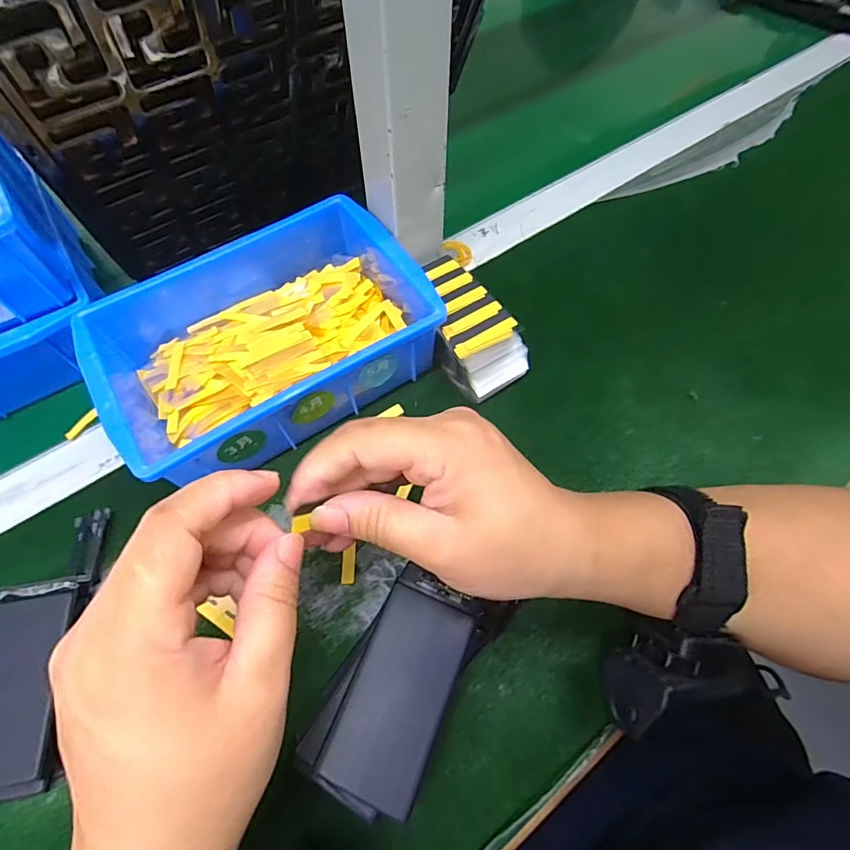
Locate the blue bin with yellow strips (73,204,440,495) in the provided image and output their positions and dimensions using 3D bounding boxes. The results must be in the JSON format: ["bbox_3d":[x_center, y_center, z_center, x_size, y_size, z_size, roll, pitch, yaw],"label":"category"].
[{"bbox_3d":[-0.104,-0.056,0.309,0.193,0.068,0.135,-30,65,-14],"label":"blue bin with yellow strips"}]

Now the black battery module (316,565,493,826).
[{"bbox_3d":[-0.008,0.114,0.205,0.043,0.005,0.089,22,63,11],"label":"black battery module"}]

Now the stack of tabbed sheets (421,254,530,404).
[{"bbox_3d":[0.025,-0.067,0.327,0.051,0.041,0.102,-29,65,-14],"label":"stack of tabbed sheets"}]

